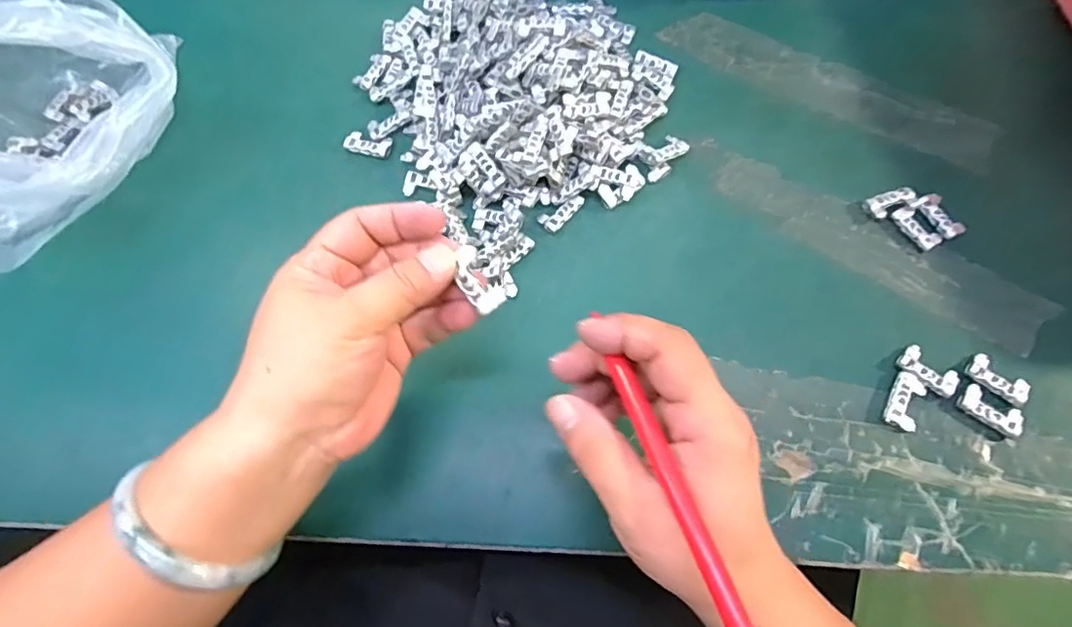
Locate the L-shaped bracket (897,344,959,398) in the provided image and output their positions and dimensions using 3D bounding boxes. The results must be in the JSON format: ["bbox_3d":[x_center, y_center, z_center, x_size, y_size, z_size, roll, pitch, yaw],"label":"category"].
[{"bbox_3d":[0.218,0.032,0.309,0.030,0.005,0.019,41,75,14],"label":"L-shaped bracket"}]

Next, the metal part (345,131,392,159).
[{"bbox_3d":[-0.112,-0.113,0.375,0.030,0.008,0.016,16,70,6],"label":"metal part"}]

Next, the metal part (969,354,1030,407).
[{"bbox_3d":[0.254,0.036,0.305,0.030,0.005,0.016,37,74,13],"label":"metal part"}]

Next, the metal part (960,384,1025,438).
[{"bbox_3d":[0.245,0.052,0.298,0.029,0.007,0.017,40,75,14],"label":"metal part"}]

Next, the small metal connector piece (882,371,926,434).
[{"bbox_3d":[0.201,0.047,0.303,0.016,0.006,0.031,22,71,8],"label":"small metal connector piece"}]

